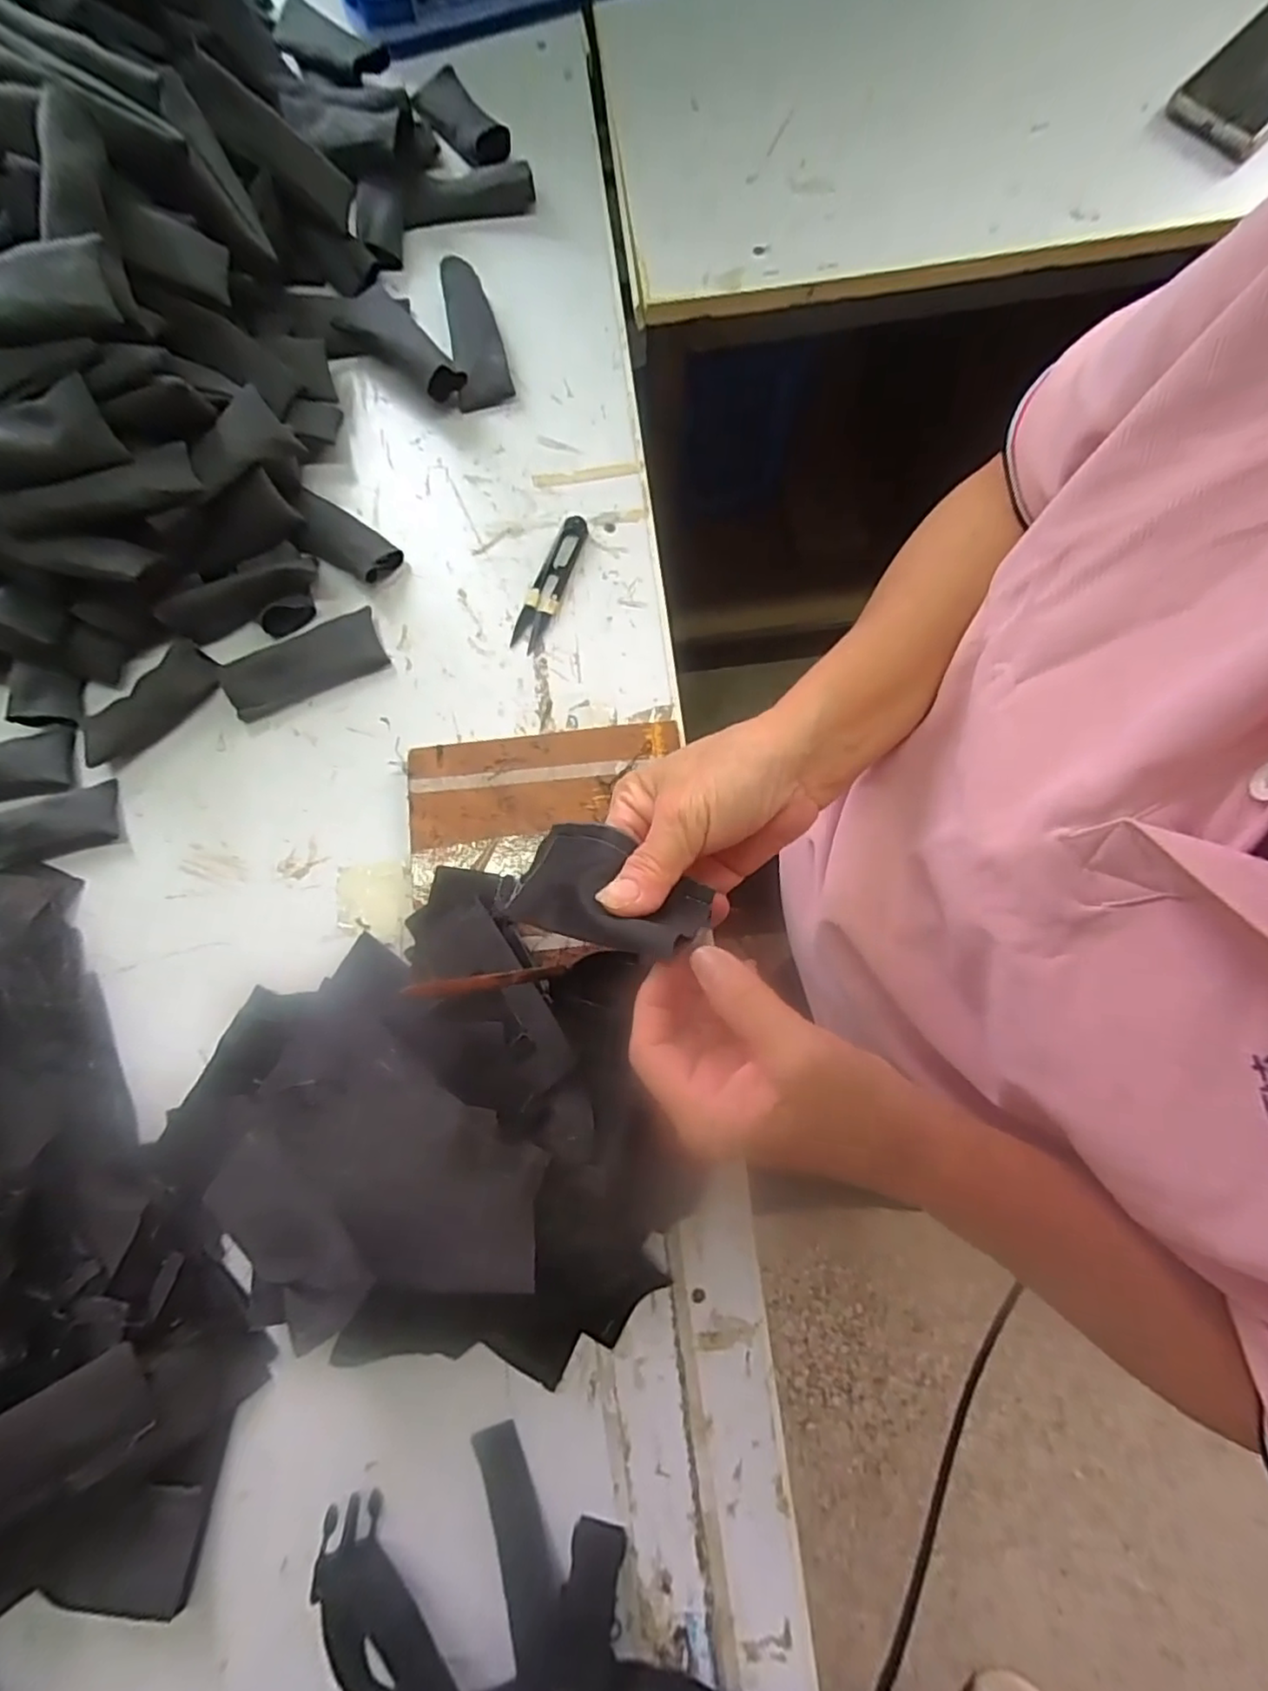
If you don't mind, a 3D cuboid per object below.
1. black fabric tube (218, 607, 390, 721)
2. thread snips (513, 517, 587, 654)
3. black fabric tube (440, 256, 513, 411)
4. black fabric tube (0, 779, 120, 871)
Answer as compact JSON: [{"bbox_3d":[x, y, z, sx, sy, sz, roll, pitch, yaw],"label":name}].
[{"bbox_3d":[-0.224,-0.124,0.448,0.103,0.020,0.044,-26,80,-4],"label":"black fabric tube"},{"bbox_3d":[-0.058,-0.183,0.459,0.022,0.008,0.100,23,80,5],"label":"thread snips"},{"bbox_3d":[-0.119,-0.377,0.486,0.040,0.028,0.102,-12,80,-2],"label":"black fabric tube"},{"bbox_3d":[-0.394,-0.010,0.429,0.101,0.016,0.039,-18,80,-3],"label":"black fabric tube"}]

